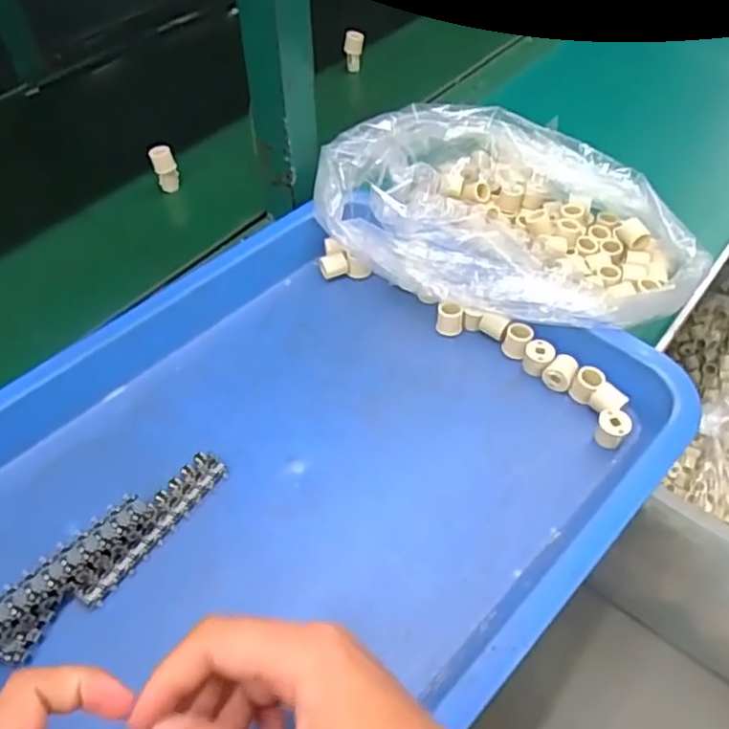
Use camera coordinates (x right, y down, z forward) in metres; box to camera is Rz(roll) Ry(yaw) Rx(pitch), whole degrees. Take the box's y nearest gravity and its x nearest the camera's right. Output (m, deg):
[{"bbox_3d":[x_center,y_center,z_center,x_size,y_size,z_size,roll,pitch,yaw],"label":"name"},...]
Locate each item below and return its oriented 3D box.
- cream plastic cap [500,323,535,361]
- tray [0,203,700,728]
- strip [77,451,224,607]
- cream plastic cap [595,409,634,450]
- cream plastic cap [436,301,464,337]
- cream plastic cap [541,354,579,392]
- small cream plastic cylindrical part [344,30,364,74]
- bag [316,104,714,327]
[{"bbox_3d":[0.112,-0.017,0.480,0.020,0.019,0.018,24,55,21],"label":"cream plastic cap"},{"bbox_3d":[-0.044,0.066,0.409,0.337,0.058,0.429,35,59,27],"label":"tray"},{"bbox_3d":[-0.127,0.095,0.395,0.025,0.005,0.107,37,60,12],"label":"strip"},{"bbox_3d":[0.164,0.042,0.432,0.021,0.018,0.019,18,53,16],"label":"cream plastic cap"},{"bbox_3d":[0.064,-0.034,0.493,0.019,0.018,0.016,6,50,7],"label":"cream plastic cap"},{"bbox_3d":[0.139,0.006,0.462,0.019,0.016,0.022,36,60,28],"label":"cream plastic cap"},{"bbox_3d":[-0.011,-0.373,0.783,0.023,0.047,0.016,-2,50,0],"label":"small cream plastic cylindrical part"},{"bbox_3d":[0.114,-0.118,0.522,0.284,0.087,0.189,27,56,20],"label":"bag"}]

